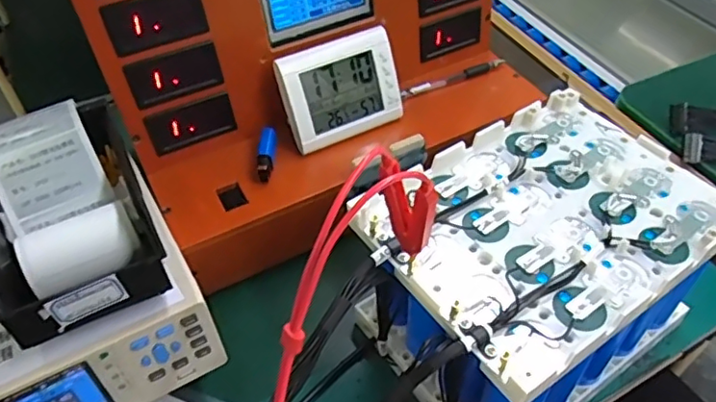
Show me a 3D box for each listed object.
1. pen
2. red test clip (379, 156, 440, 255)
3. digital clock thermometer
[{"bbox_3d":[0.104,-0.133,0.620,0.130,0.011,0.013,-20,51,-17],"label":"pen"},{"bbox_3d":[0.029,0.006,0.333,0.011,0.069,0.038,-33,56,-26],"label":"red test clip"},{"bbox_3d":[-0.018,-0.105,0.548,0.112,0.091,0.026,-22,26,-18],"label":"digital clock thermometer"}]

